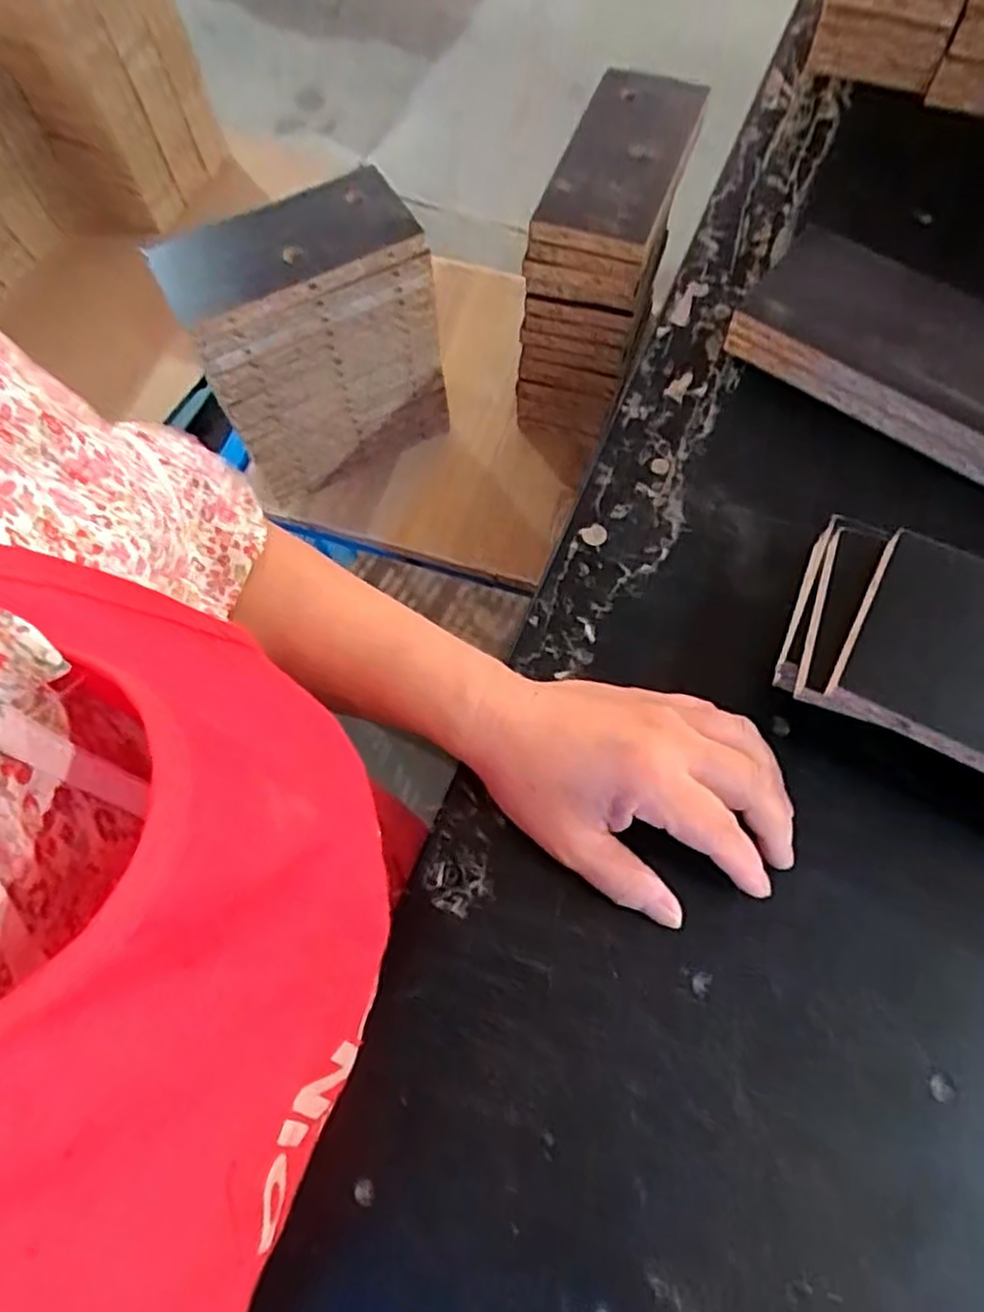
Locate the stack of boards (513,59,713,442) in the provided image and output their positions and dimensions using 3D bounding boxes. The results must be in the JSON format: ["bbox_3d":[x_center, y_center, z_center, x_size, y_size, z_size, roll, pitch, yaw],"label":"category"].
[{"bbox_3d":[0.095,-0.326,0.659,0.094,0.235,0.179,20,70,10],"label":"stack of boards"}]

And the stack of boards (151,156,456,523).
[{"bbox_3d":[-0.139,-0.248,0.638,0.188,0.233,0.083,-22,69,-7],"label":"stack of boards"}]

